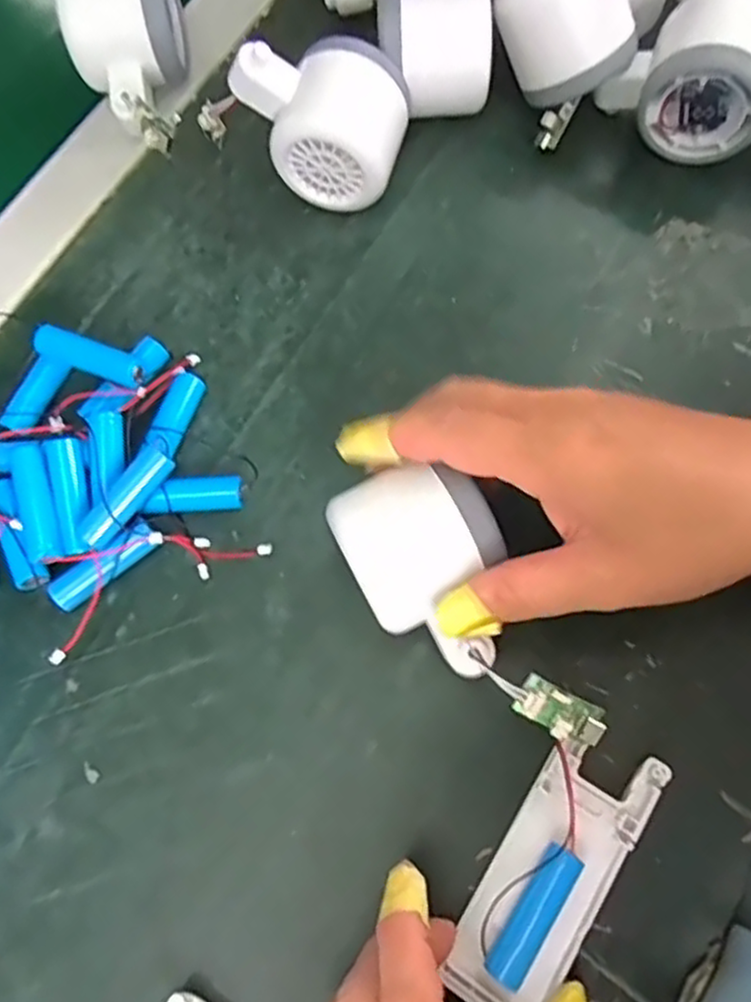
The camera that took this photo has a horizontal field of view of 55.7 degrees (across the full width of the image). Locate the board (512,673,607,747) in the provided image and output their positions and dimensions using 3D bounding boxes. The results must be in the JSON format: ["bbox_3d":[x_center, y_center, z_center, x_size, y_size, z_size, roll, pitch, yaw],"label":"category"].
[{"bbox_3d":[0.067,0.076,0.256,0.033,0.004,0.016,28,74,-3],"label":"board"}]

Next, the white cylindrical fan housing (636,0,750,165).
[{"bbox_3d":[0.165,-0.207,0.349,0.059,0.061,0.052,22,74,8],"label":"white cylindrical fan housing"}]

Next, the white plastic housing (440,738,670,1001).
[{"bbox_3d":[0.066,0.135,0.260,0.041,0.016,0.102,34,76,12],"label":"white plastic housing"}]

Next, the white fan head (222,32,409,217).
[{"bbox_3d":[-0.026,-0.185,0.346,0.077,0.064,0.052,13,73,6],"label":"white fan head"}]

